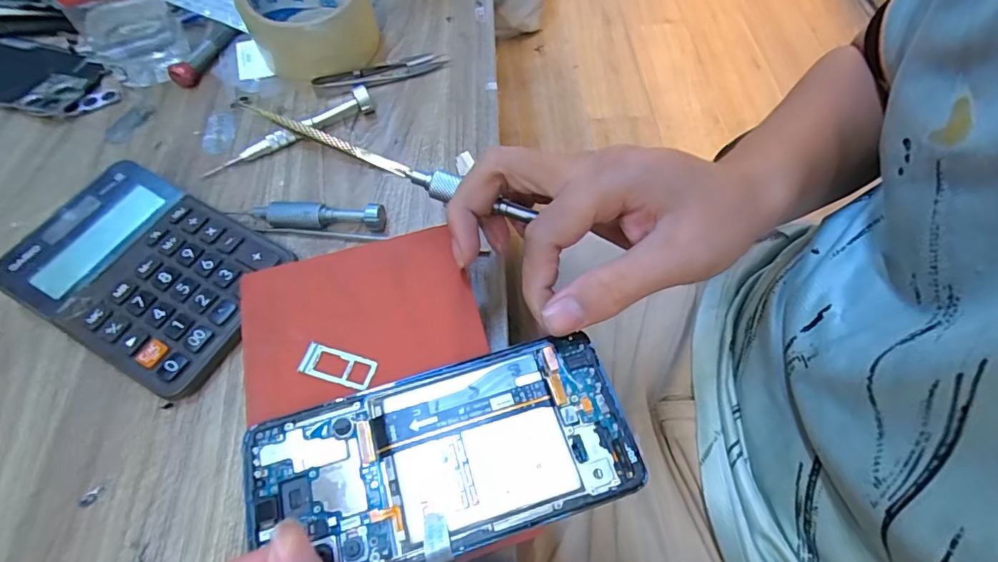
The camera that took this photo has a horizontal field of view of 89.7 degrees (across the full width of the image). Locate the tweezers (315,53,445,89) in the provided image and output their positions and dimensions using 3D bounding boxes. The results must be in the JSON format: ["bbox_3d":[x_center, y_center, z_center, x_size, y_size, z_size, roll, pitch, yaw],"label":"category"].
[{"bbox_3d":[-0.093,-0.164,0.394,0.102,0.007,0.022,-16,61,-6],"label":"tweezers"}]

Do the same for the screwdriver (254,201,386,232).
[{"bbox_3d":[-0.114,-0.041,0.322,0.084,0.015,0.014,4,61,5],"label":"screwdriver"}]

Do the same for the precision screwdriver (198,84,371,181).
[{"bbox_3d":[-0.151,-0.107,0.361,0.127,0.014,0.020,-28,63,-13],"label":"precision screwdriver"}]

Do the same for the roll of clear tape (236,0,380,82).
[{"bbox_3d":[-0.152,-0.216,0.403,0.095,0.056,0.095,-19,61,-8],"label":"roll of clear tape"}]

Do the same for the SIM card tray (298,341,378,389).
[{"bbox_3d":[-0.076,0.039,0.236,0.035,0.004,0.015,13,61,8],"label":"SIM card tray"}]

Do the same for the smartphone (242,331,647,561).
[{"bbox_3d":[-0.024,0.073,0.211,0.156,0.006,0.075,-11,60,-5],"label":"smartphone"}]

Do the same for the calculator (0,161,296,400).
[{"bbox_3d":[-0.208,-0.006,0.300,0.144,0.028,0.101,25,64,16],"label":"calculator"}]

